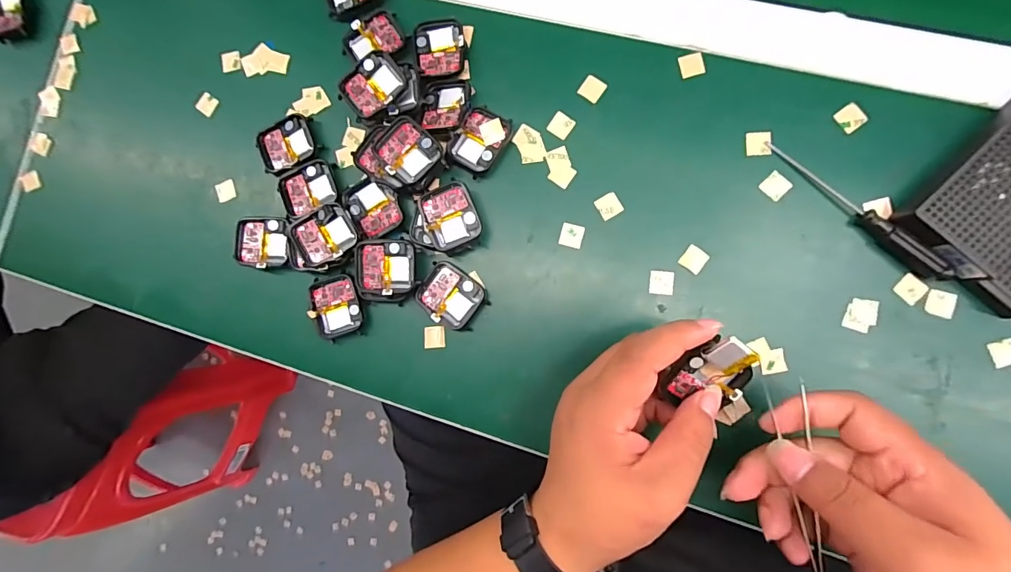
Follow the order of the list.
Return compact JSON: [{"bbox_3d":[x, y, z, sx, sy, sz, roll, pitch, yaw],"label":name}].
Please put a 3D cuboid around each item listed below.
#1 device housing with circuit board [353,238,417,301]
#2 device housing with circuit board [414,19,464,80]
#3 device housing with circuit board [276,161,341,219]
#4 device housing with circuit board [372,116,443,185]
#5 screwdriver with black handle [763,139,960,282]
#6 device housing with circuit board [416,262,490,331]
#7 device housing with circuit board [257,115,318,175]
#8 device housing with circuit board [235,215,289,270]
[{"bbox_3d":[-0.084,-0.011,0.311,0.043,0.014,0.042,1,86,7],"label":"device housing with circuit board"},{"bbox_3d":[-0.048,-0.172,0.322,0.035,0.010,0.043,-6,86,7],"label":"device housing with circuit board"},{"bbox_3d":[-0.147,-0.072,0.327,0.042,0.006,0.036,-18,84,6],"label":"device housing with circuit board"},{"bbox_3d":[-0.069,-0.094,0.302,0.046,0.006,0.036,41,87,5],"label":"device housing with circuit board"},{"bbox_3d":[0.221,-0.049,0.278,0.129,0.014,0.011,45,92,8],"label":"screwdriver with black handle"},{"bbox_3d":[-0.038,0.008,0.313,0.044,0.013,0.038,37,91,8],"label":"device housing with circuit board"},{"bbox_3d":[-0.167,-0.107,0.335,0.044,0.007,0.037,-22,84,5],"label":"device housing with circuit board"},{"bbox_3d":[-0.181,-0.033,0.330,0.040,0.011,0.038,1,86,7],"label":"device housing with circuit board"}]

